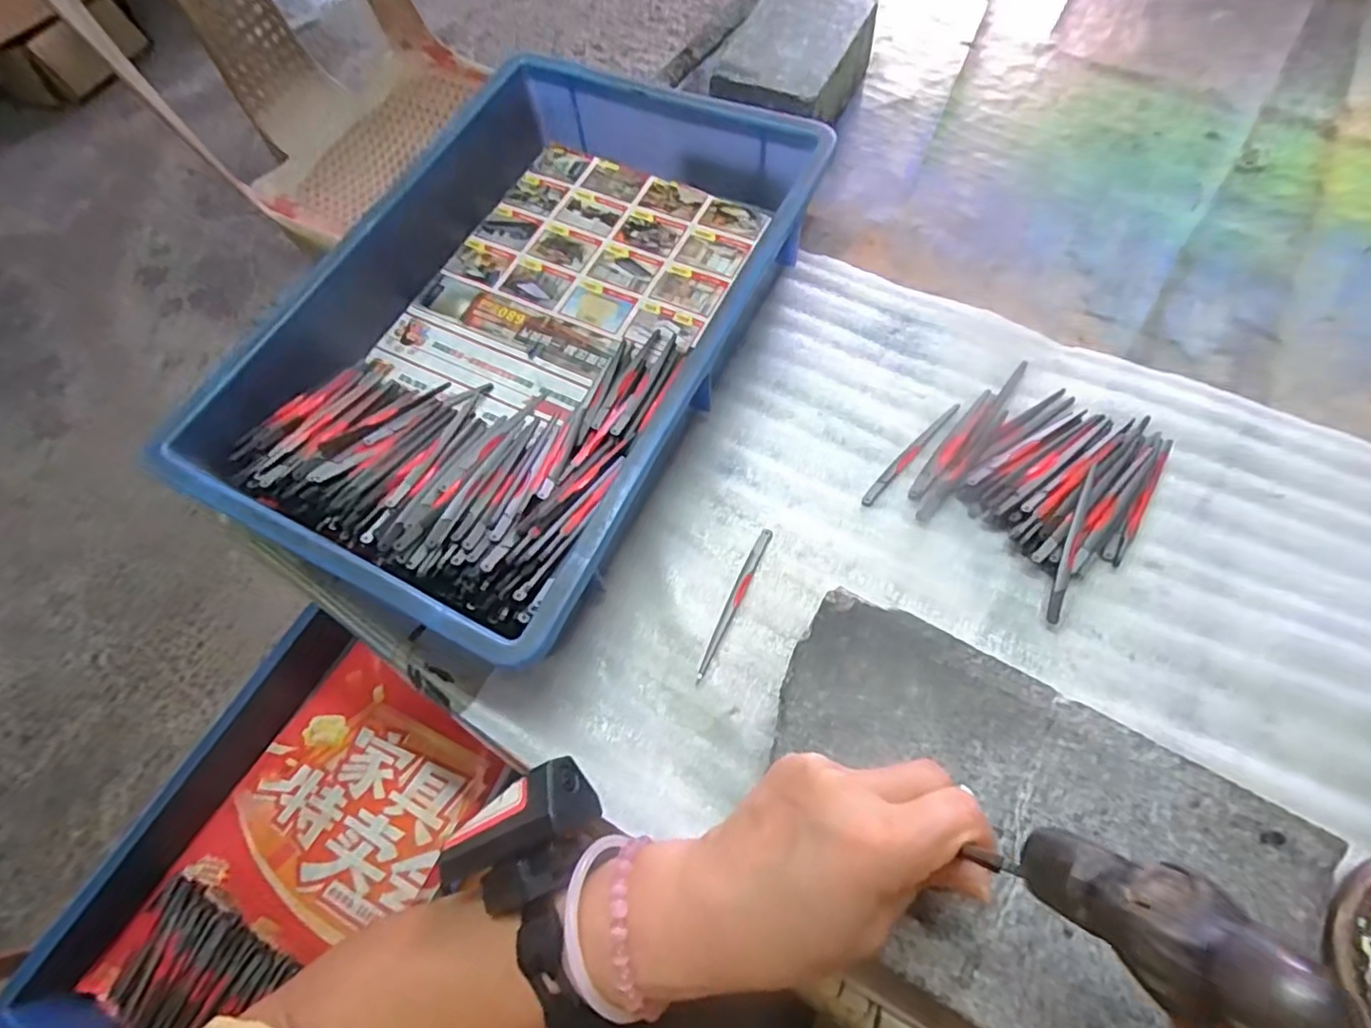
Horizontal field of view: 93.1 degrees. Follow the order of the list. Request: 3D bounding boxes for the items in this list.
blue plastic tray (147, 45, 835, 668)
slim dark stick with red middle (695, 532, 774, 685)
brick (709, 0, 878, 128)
[{"bbox_3d":[-0.109,-0.138,0.460,0.281,0.076,0.421,24,68,14],"label":"blue plastic tray"},{"bbox_3d":[0.030,0.057,0.411,0.009,0.006,0.107,23,68,13],"label":"slim dark stick with red middle"},{"bbox_3d":[0.096,-0.396,0.580,0.102,0.062,0.168,24,68,14],"label":"brick"}]

